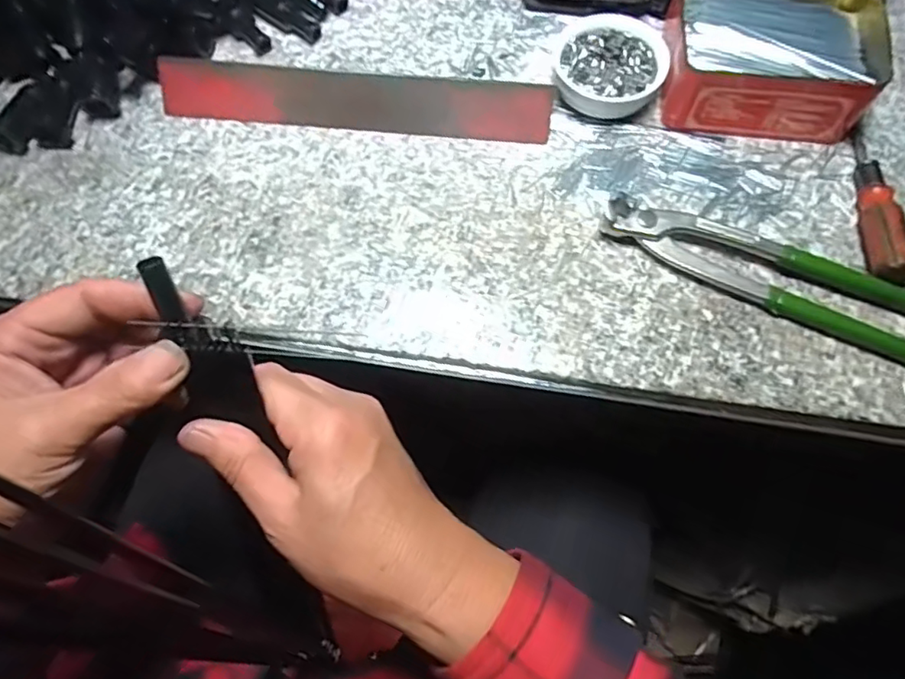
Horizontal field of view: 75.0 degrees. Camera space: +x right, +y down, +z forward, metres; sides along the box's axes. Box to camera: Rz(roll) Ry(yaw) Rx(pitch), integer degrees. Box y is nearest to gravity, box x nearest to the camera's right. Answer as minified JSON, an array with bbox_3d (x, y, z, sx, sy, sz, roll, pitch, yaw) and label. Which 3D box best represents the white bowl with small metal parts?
[{"bbox_3d":[0.104,-0.181,0.394,0.069,0.025,0.073,-1,69,2],"label":"white bowl with small metal parts"}]

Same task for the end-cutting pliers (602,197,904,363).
[{"bbox_3d":[0.186,-0.038,0.339,0.199,0.017,0.046,21,71,10],"label":"end-cutting pliers"}]

